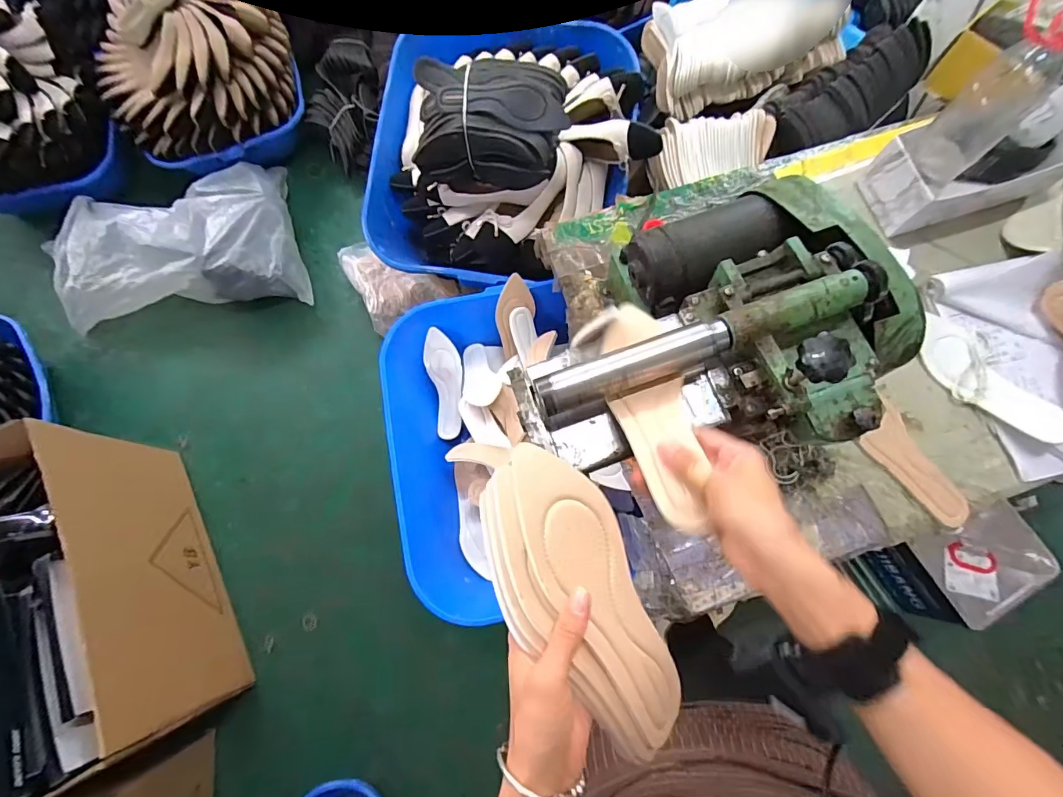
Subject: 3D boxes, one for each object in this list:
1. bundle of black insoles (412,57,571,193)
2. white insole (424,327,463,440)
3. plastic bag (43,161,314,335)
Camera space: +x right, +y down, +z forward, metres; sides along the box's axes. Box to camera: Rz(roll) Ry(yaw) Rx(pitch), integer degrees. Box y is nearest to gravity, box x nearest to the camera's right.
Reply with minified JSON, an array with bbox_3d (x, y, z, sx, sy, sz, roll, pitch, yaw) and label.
[{"bbox_3d":[-0.073,-0.501,0.856,0.269,0.149,0.186,12,75,5],"label":"bundle of black insoles"},{"bbox_3d":[-0.175,-0.029,0.949,0.069,0.021,0.219,-6,100,0],"label":"white insole"},{"bbox_3d":[-1.108,-0.490,1.426,0.708,0.163,0.501,-15,75,-3],"label":"plastic bag"}]

